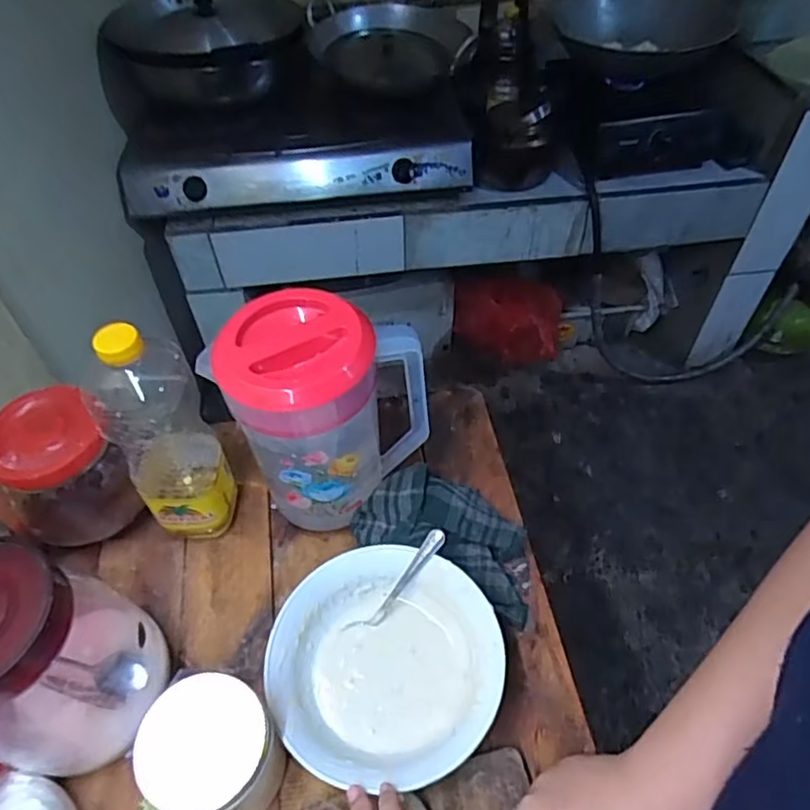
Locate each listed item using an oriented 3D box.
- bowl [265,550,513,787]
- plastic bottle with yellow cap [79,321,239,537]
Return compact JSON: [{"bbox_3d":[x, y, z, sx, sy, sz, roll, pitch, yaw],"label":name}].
[{"bbox_3d":[-0.017,0.216,0.513,0.183,0.059,0.179,-1,50,1],"label":"bowl"},{"bbox_3d":[-0.210,0.029,0.546,0.065,0.261,0.078,-10,50,-6],"label":"plastic bottle with yellow cap"}]

